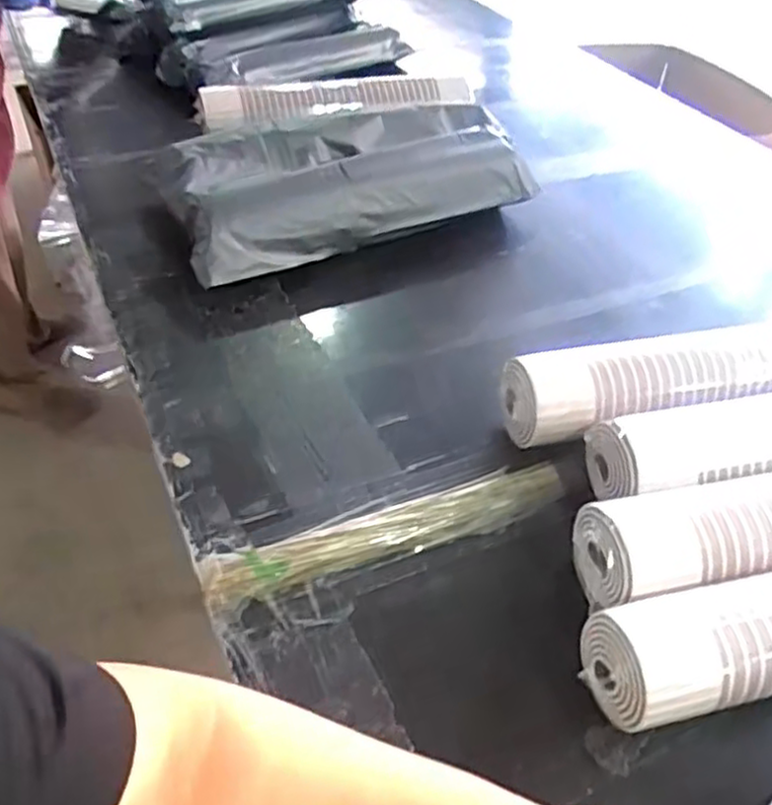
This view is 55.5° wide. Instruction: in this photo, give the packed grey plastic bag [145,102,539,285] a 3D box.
[{"bbox_3d":[-0.048,-0.323,1.067,0.528,0.116,0.276,-15,47,-22],"label":"packed grey plastic bag"}]

